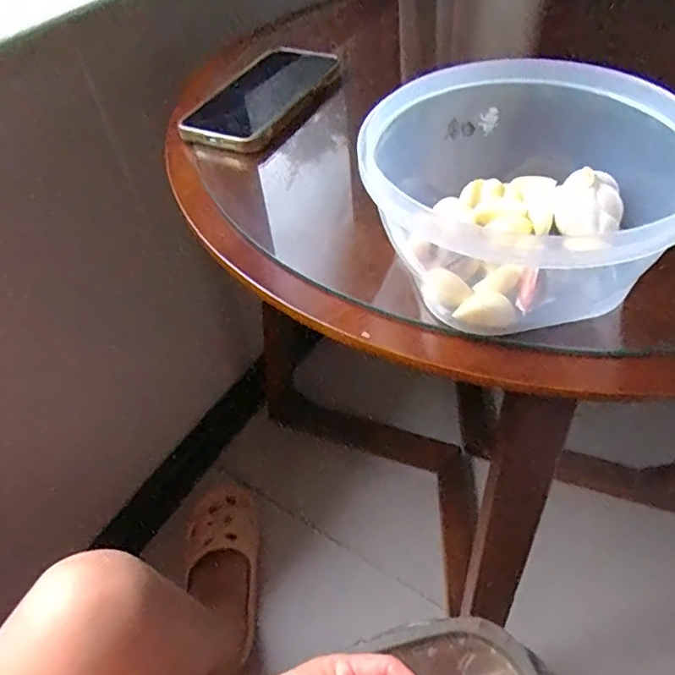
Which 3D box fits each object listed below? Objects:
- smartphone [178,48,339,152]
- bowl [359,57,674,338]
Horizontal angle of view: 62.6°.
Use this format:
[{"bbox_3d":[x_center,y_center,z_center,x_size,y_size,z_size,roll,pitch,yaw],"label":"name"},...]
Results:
[{"bbox_3d":[-0.059,-0.190,0.437,0.070,0.015,0.139,27,59,19],"label":"smartphone"},{"bbox_3d":[0.102,-0.082,0.293,0.176,0.072,0.137,-12,49,-6],"label":"bowl"}]

